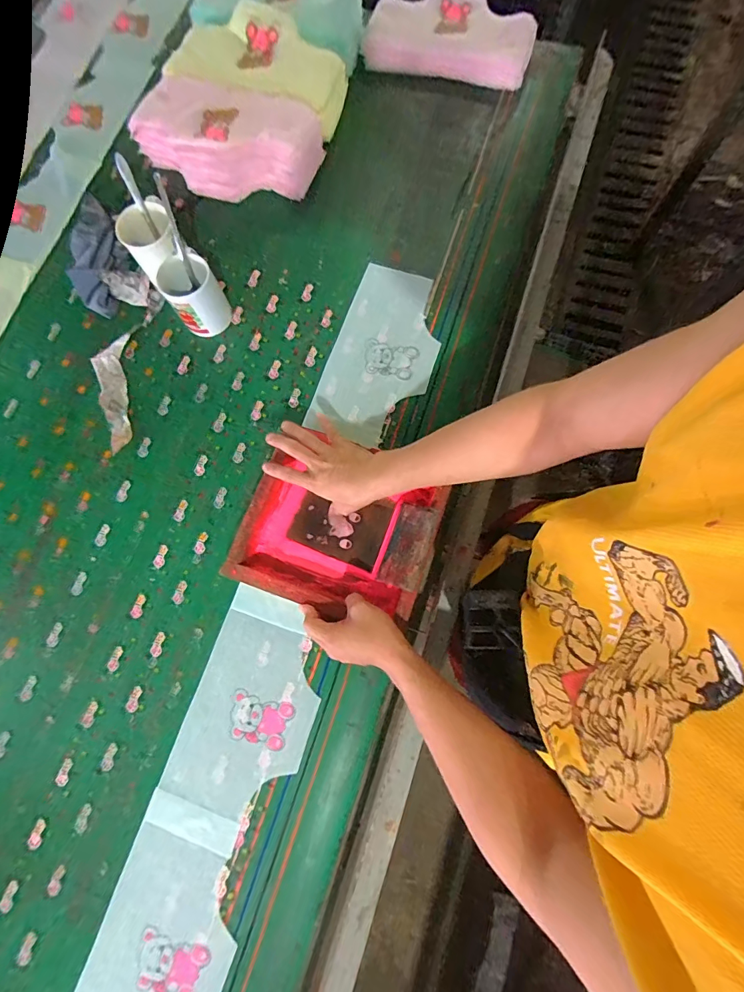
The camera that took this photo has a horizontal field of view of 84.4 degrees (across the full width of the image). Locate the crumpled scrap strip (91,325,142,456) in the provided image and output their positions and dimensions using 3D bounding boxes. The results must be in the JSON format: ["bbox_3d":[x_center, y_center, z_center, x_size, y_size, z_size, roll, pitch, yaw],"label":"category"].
[{"bbox_3d":[-0.430,-0.180,0.681,0.064,0.012,0.217,-7,78,0],"label":"crumpled scrap strip"}]

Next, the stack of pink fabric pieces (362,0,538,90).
[{"bbox_3d":[0.151,-0.897,0.809,0.321,0.062,0.130,14,78,5],"label":"stack of pink fabric pieces"}]

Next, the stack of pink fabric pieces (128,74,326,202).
[{"bbox_3d":[-0.253,-0.630,0.732,0.315,0.089,0.160,11,78,4],"label":"stack of pink fabric pieces"}]

